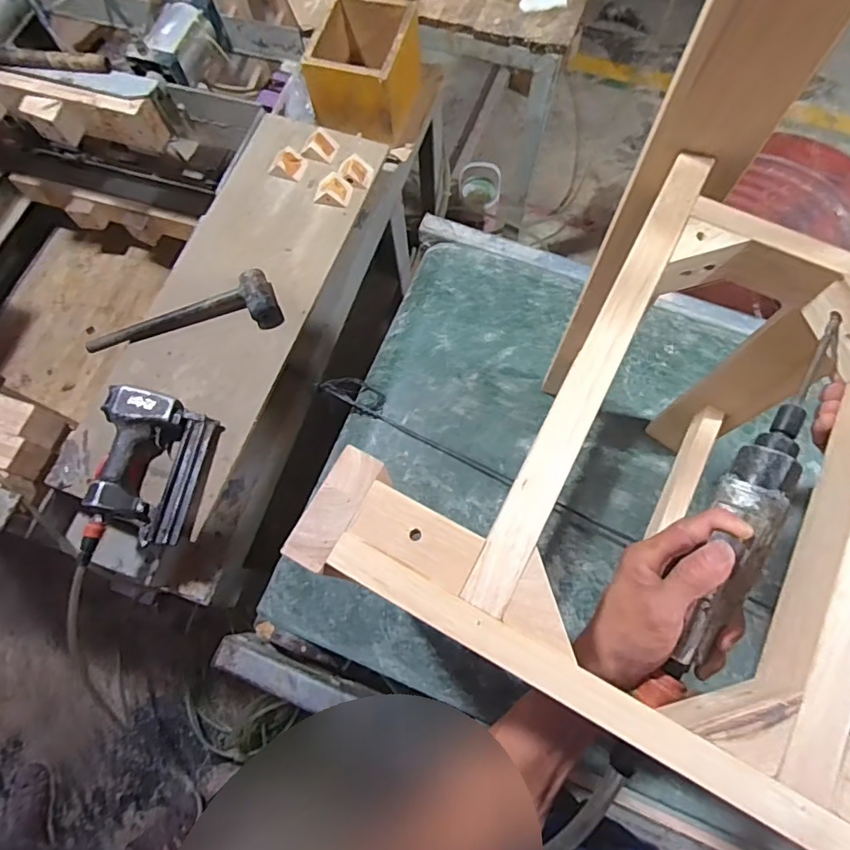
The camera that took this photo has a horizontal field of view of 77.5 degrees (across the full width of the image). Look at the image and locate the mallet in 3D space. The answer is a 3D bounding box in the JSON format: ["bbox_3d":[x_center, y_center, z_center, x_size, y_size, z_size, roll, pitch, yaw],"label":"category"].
[{"bbox_3d":[-0.428,-0.188,0.934,0.336,0.060,0.096,-12,72,-2],"label":"mallet"}]

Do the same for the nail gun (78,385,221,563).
[{"bbox_3d":[-0.445,0.080,0.825,0.180,0.072,0.264,10,72,5],"label":"nail gun"}]

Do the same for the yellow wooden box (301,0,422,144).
[{"bbox_3d":[-0.122,-0.743,1.104,0.193,0.137,0.229,15,73,7],"label":"yellow wooden box"}]

